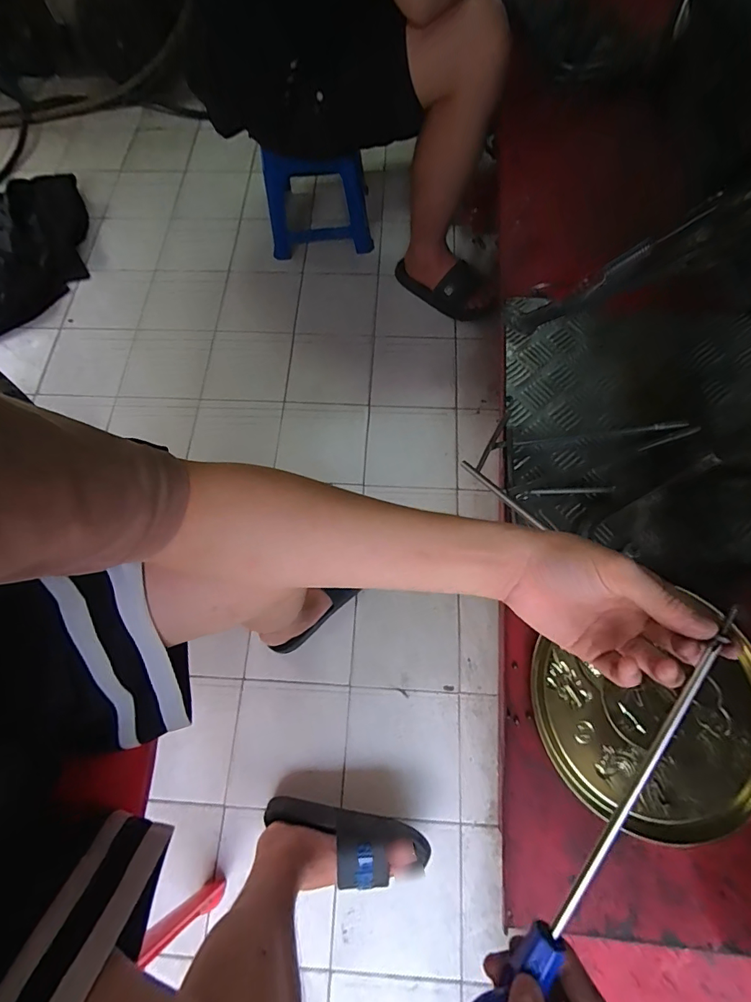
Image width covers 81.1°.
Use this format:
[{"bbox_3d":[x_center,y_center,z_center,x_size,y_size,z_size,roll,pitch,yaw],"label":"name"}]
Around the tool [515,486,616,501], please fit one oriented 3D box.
[{"bbox_3d":[0.248,-0.012,0.571,0.130,0.010,0.009,-6,70,-1],"label":"tool"}]

